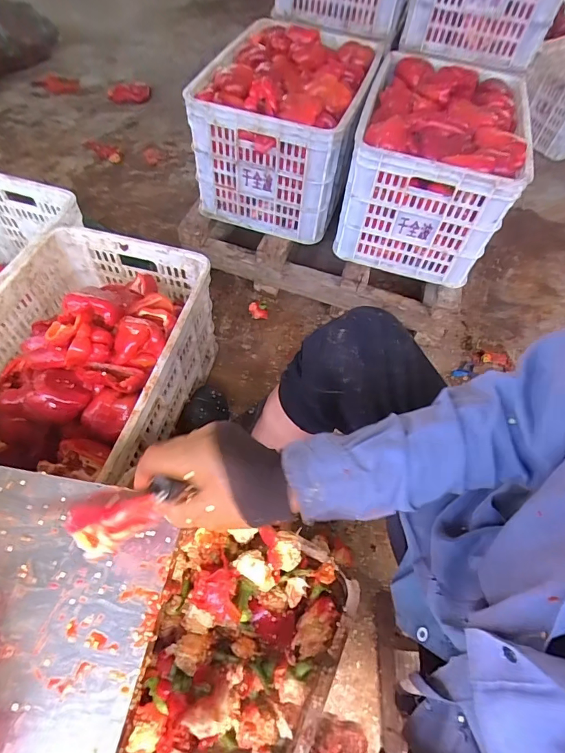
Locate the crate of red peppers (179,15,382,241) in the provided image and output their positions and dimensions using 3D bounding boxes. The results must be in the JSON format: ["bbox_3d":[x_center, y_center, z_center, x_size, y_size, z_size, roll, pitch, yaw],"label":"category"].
[{"bbox_3d":[0.020,-0.666,1.078,0.348,0.305,0.499,18,58,7],"label":"crate of red peppers"}]

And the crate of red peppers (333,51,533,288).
[{"bbox_3d":[0.377,-0.556,1.052,0.351,0.286,0.543,17,58,7],"label":"crate of red peppers"}]

